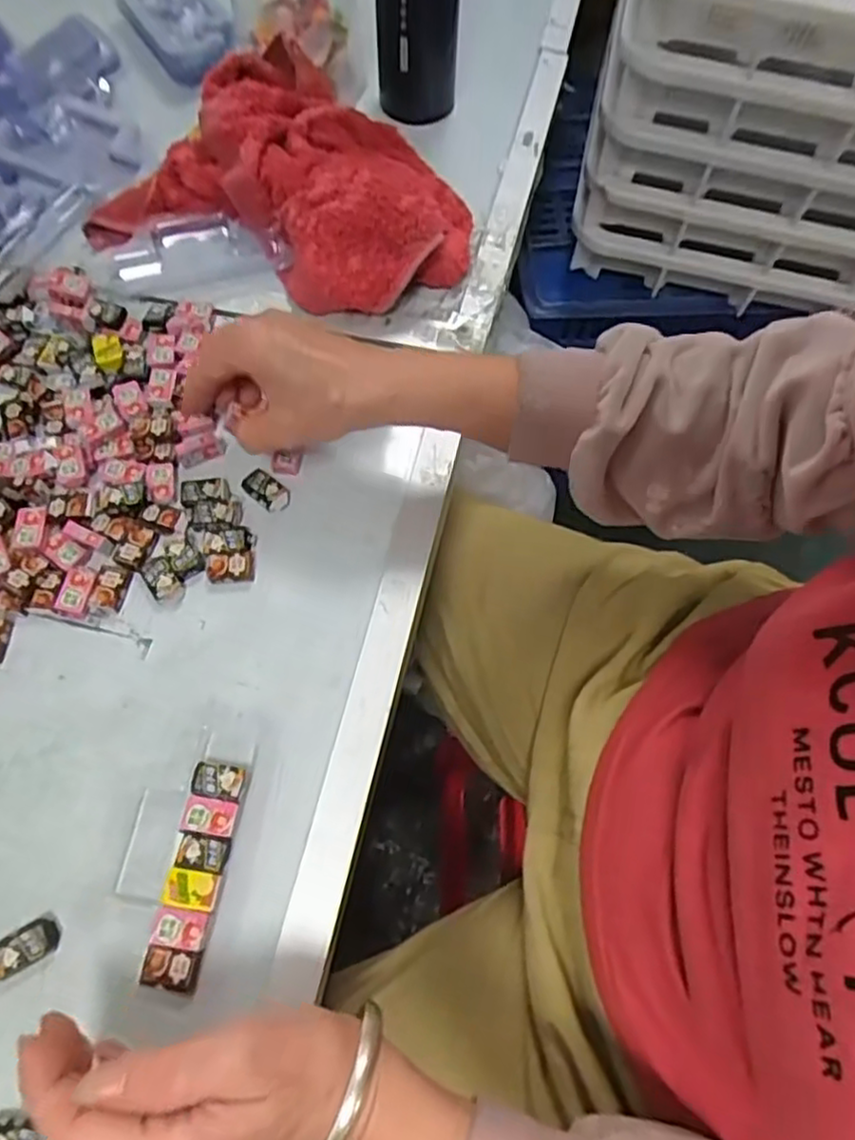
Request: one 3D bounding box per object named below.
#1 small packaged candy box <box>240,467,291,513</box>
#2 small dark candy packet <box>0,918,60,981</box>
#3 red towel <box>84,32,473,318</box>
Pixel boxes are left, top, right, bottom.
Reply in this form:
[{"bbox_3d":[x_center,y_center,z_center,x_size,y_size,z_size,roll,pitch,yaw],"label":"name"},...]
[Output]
[{"bbox_3d":[-0.100,-0.049,0.429,0.032,0.006,0.018,35,69,14],"label":"small packaged candy box"},{"bbox_3d":[-0.190,0.178,0.327,0.029,0.007,0.017,-31,70,-15],"label":"small dark candy packet"},{"bbox_3d":[-0.087,-0.286,0.501,0.258,0.055,0.188,21,66,8],"label":"red towel"}]

